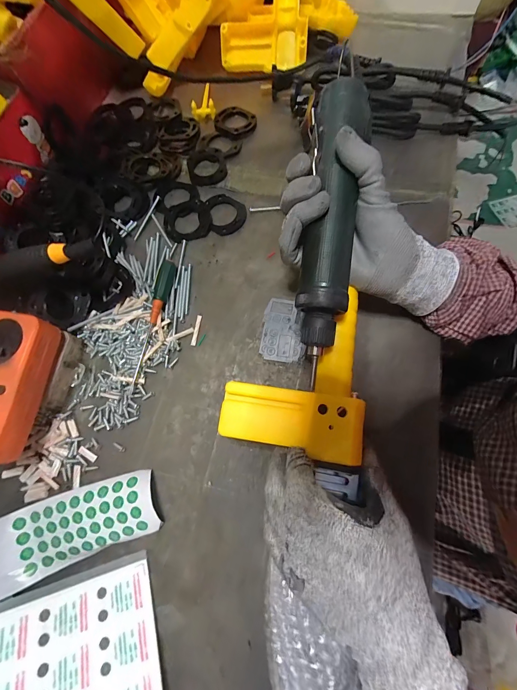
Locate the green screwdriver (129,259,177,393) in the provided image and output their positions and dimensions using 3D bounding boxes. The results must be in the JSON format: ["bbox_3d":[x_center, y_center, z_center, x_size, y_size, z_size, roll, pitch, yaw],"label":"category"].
[{"bbox_3d":[-0.112,-0.025,0.315,0.016,0.016,0.145,8,72,5],"label":"green screwdriver"}]

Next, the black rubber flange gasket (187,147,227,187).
[{"bbox_3d":[-0.068,-0.236,0.389,0.050,0.005,0.063,-13,71,-2],"label":"black rubber flange gasket"}]

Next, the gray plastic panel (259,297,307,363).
[{"bbox_3d":[0.027,-0.017,0.313,0.044,0.007,0.069,6,72,5],"label":"gray plastic panel"}]

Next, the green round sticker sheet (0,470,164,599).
[{"bbox_3d":[-0.186,0.167,0.258,0.193,0.015,0.059,-21,72,-5],"label":"green round sticker sheet"}]

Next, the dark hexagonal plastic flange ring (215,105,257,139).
[{"bbox_3d":[-0.034,-0.311,0.411,0.061,0.010,0.061,21,73,9],"label":"dark hexagonal plastic flange ring"}]

